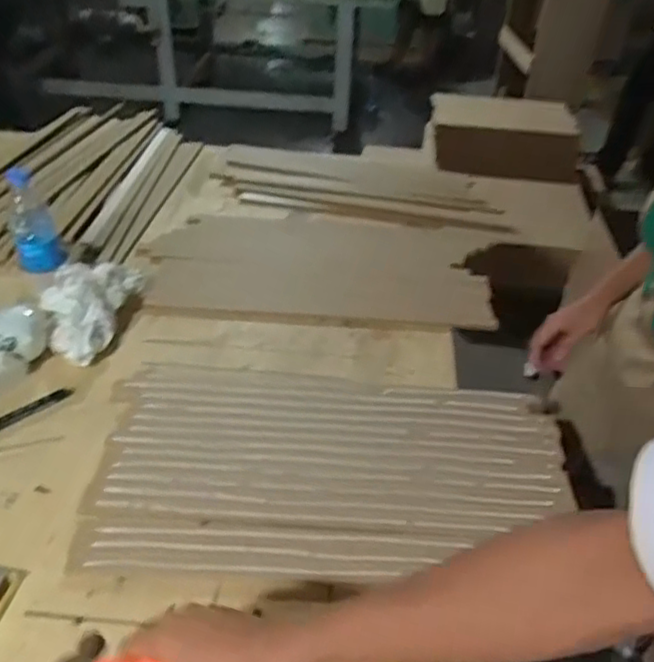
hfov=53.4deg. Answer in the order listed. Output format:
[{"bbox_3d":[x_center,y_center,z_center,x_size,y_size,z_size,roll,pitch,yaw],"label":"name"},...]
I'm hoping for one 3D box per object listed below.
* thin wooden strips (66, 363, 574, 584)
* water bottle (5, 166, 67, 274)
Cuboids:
[{"bbox_3d":[0.005,0.162,0.810,0.558,0.014,0.318,2,37,2],"label":"thin wooden strips"},{"bbox_3d":[-0.466,-0.174,1.035,0.066,0.166,0.080,-8,39,-14],"label":"water bottle"}]

